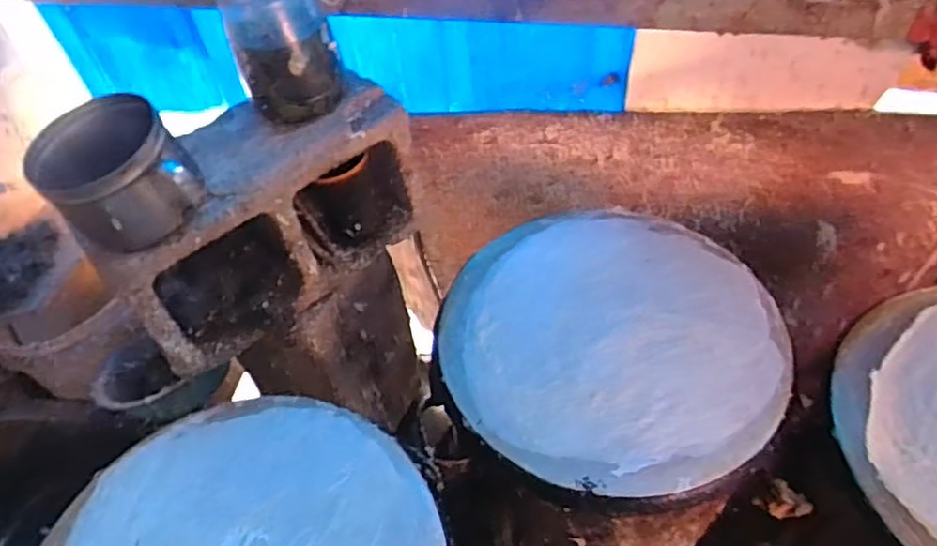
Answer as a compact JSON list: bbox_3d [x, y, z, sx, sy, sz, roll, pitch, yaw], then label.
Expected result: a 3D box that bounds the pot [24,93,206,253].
[{"bbox_3d":[-0.348,-0.096,0.658,0.136,0.105,0.150,-31,53,-19],"label":"pot"}]

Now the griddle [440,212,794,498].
[{"bbox_3d":[0.158,0.062,0.729,0.361,0.023,0.358,-3,49,3],"label":"griddle"}]

